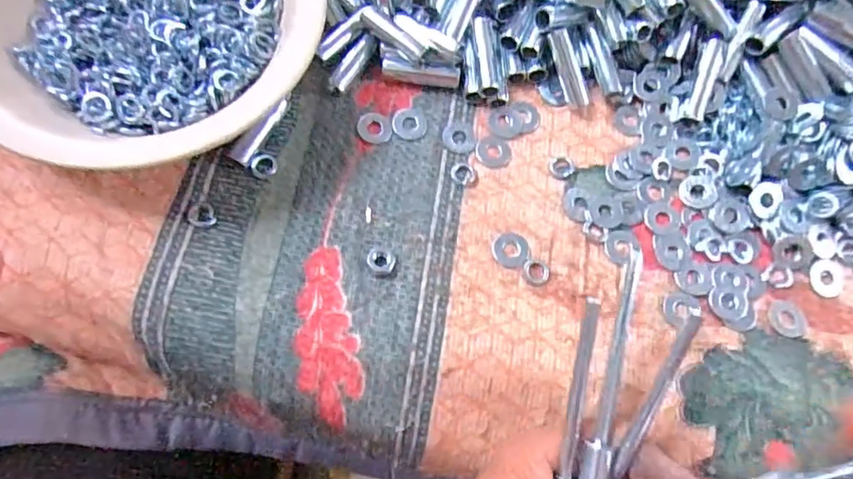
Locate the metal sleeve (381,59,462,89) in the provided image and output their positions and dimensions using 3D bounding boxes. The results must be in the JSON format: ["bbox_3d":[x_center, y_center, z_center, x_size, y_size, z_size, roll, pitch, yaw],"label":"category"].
[{"bbox_3d":[-0.003,-0.092,0.299,0.042,0.011,0.009,7,73,0],"label":"metal sleeve"}]

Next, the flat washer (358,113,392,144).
[{"bbox_3d":[-0.028,-0.060,0.295,0.018,0.004,0.018,-1,73,-3],"label":"flat washer"}]

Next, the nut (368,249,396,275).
[{"bbox_3d":[-0.022,0.010,0.269,0.013,0.004,0.012,1,73,-2],"label":"nut"}]

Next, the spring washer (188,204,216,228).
[{"bbox_3d":[-0.109,-0.011,0.265,0.011,0.004,0.012,1,73,-2],"label":"spring washer"}]

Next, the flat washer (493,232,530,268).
[{"bbox_3d":[0.043,0.005,0.277,0.018,0.004,0.019,1,73,-2],"label":"flat washer"}]

